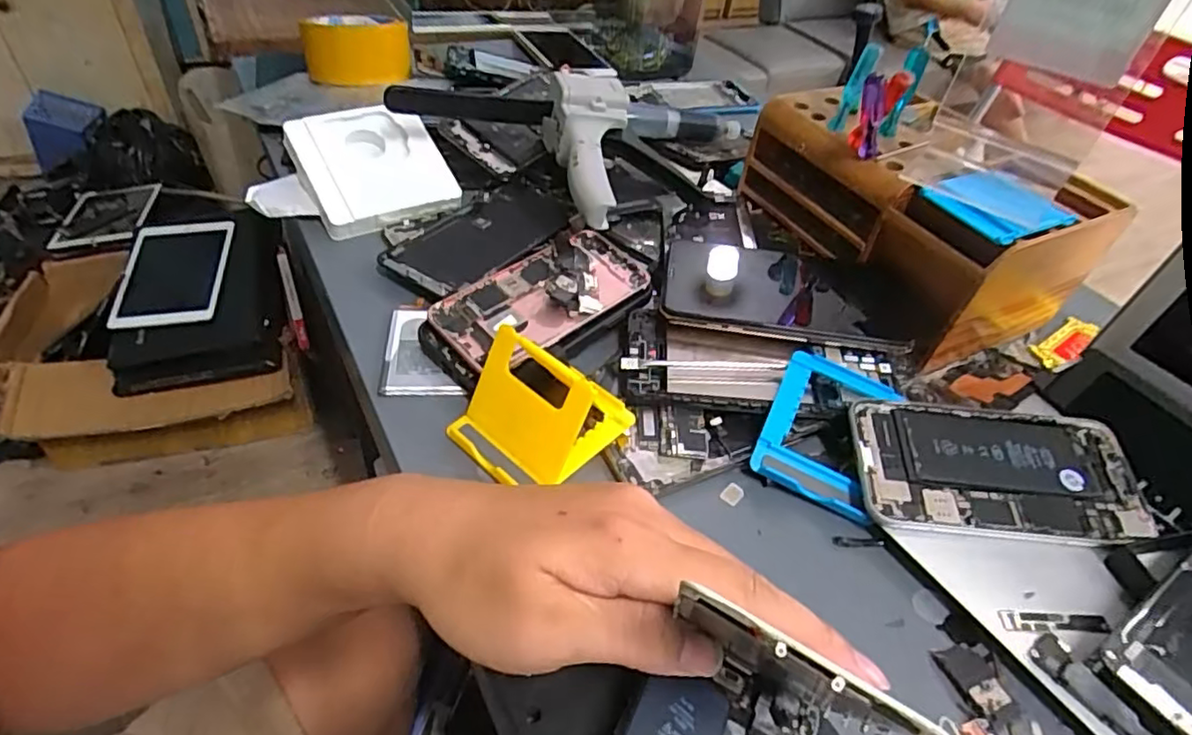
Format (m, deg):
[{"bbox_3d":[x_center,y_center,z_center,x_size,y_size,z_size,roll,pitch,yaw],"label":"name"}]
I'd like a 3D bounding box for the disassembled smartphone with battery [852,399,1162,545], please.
[{"bbox_3d":[0.214,0.055,0.339,0.148,0.014,0.075,7,44,0],"label":"disassembled smartphone with battery"}]

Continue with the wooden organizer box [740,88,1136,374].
[{"bbox_3d":[0.224,-0.114,0.452,0.133,0.099,0.206,-17,54,-24],"label":"wooden organizer box"}]

